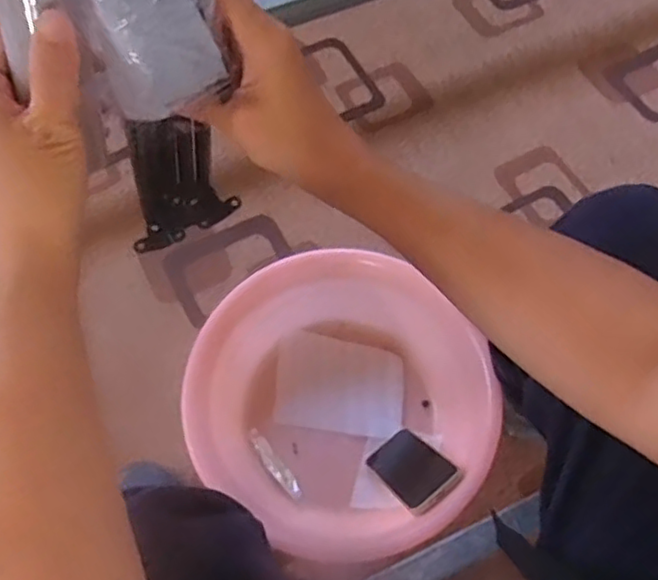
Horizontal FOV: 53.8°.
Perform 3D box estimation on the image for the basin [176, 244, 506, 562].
[{"bbox_3d":[0.002,0.153,0.827,0.334,0.161,0.327,0,66,-1],"label":"basin"}]

